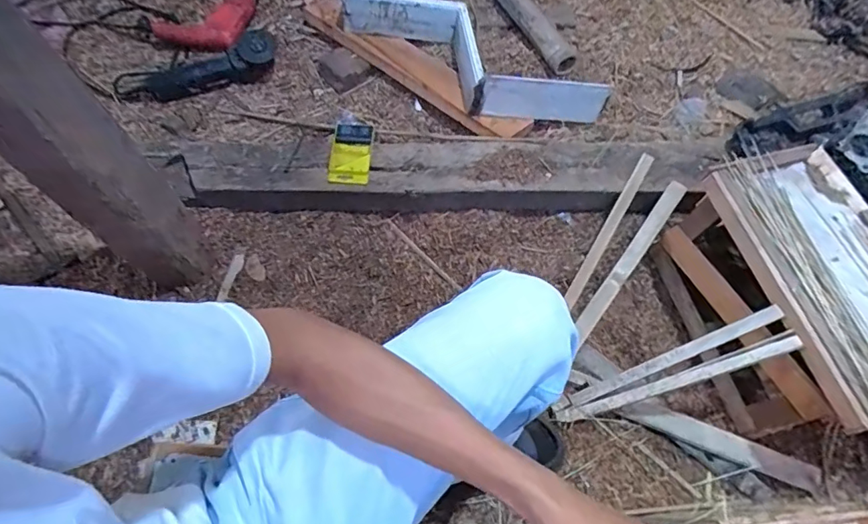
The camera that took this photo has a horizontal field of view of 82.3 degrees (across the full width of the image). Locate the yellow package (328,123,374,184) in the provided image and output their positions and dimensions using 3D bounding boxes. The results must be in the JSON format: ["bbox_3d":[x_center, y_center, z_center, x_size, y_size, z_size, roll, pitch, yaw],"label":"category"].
[{"bbox_3d":[-0.158,-0.209,0.943,0.075,0.019,0.137,0,64,1],"label":"yellow package"}]

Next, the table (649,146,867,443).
[{"bbox_3d":[0.569,0.067,0.783,0.222,0.240,0.410,-15,65,-6],"label":"table"}]

